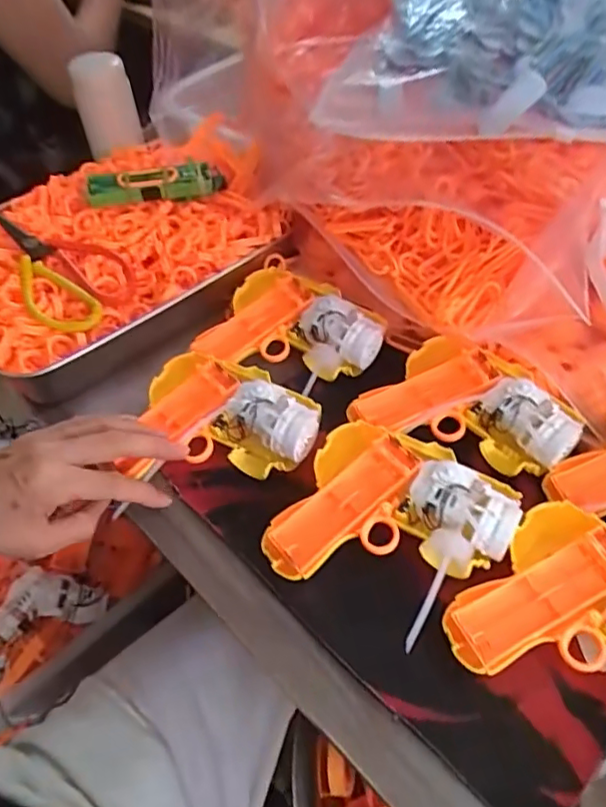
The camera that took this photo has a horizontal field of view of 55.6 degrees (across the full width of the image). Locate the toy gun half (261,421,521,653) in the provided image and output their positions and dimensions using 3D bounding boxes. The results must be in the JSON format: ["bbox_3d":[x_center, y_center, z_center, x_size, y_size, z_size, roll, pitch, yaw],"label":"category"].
[{"bbox_3d":[0.058,0.074,0.369,0.132,0.030,0.120,24,56,21],"label":"toy gun half"}]

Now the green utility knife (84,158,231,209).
[{"bbox_3d":[-0.136,-0.201,0.527,0.125,0.030,0.023,-8,51,-3],"label":"green utility knife"}]

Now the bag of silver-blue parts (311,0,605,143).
[{"bbox_3d":[0.182,-0.307,0.448,0.273,0.105,0.237,14,53,14],"label":"bag of silver-blue parts"}]

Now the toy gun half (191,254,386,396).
[{"bbox_3d":[-0.005,-0.066,0.489,0.139,0.032,0.113,25,56,22],"label":"toy gun half"}]

